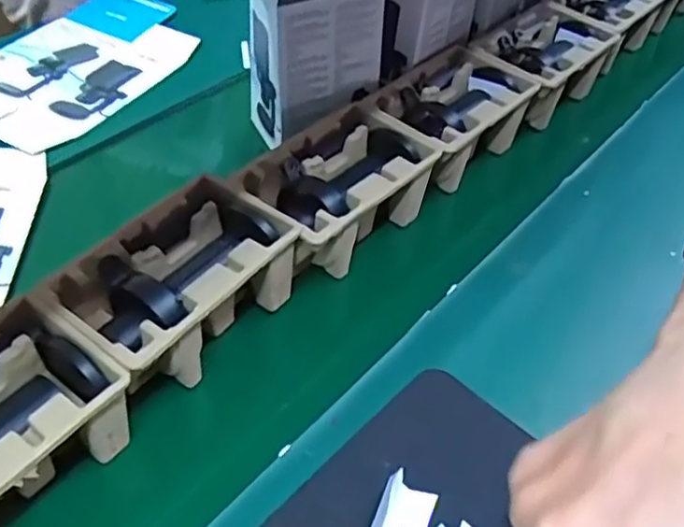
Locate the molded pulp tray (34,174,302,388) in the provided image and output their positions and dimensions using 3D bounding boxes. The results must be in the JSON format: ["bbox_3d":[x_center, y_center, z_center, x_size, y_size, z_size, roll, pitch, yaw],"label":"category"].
[{"bbox_3d":[-0.167,0.024,0.680,0.143,0.103,0.225,34,51,21],"label":"molded pulp tray"}]

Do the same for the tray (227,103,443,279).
[{"bbox_3d":[-0.005,-0.083,0.801,0.146,0.103,0.217,39,52,24],"label":"tray"}]

